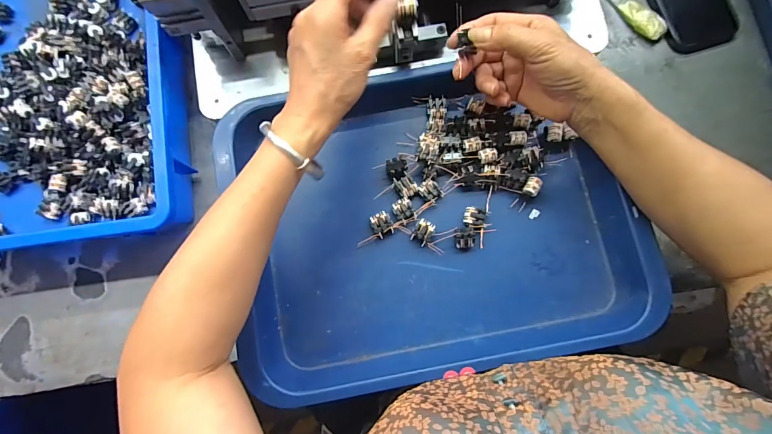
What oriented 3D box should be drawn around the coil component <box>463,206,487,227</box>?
[{"bbox_3d":[0.089,0.001,0.372,0.021,0.009,0.020,9,80,5],"label":"coil component"}]

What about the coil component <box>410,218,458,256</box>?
[{"bbox_3d":[0.047,0.018,0.374,0.039,0.012,0.030,24,82,7],"label":"coil component"}]

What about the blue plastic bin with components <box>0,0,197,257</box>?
[{"bbox_3d":[-0.361,-0.175,0.403,0.274,0.079,0.413,-9,79,2],"label":"blue plastic bin with components"}]

